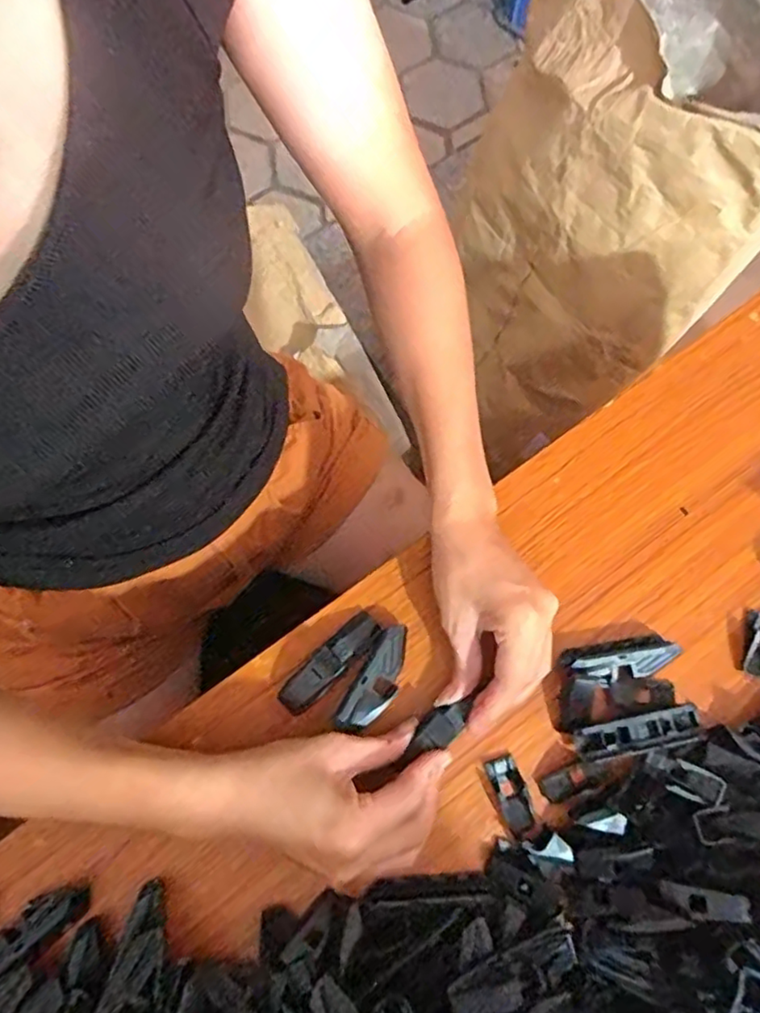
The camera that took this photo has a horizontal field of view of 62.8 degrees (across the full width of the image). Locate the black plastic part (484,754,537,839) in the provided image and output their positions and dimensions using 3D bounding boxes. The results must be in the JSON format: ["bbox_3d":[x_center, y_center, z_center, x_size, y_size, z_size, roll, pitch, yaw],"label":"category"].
[{"bbox_3d":[0.078,0.171,0.367,0.018,0.007,0.042,-19,75,-6],"label":"black plastic part"}]

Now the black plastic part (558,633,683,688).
[{"bbox_3d":[0.145,0.095,0.382,0.069,0.025,0.024,-11,74,-4],"label":"black plastic part"}]

